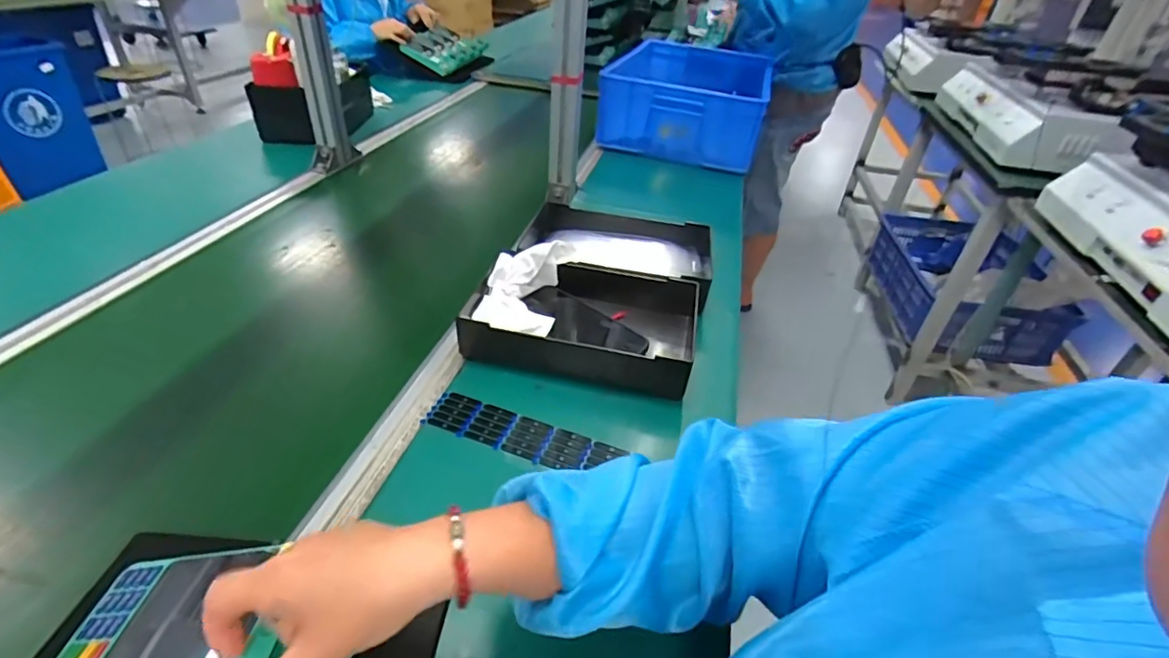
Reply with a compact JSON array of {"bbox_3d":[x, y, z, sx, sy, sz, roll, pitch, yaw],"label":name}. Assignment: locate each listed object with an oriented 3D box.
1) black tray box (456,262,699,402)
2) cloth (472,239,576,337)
[{"bbox_3d":[0.006,-0.015,0.636,0.244,0.049,0.171,11,37,8],"label":"black tray box"},{"bbox_3d":[-0.072,-0.051,0.655,0.091,0.059,0.144,8,37,4],"label":"cloth"}]

